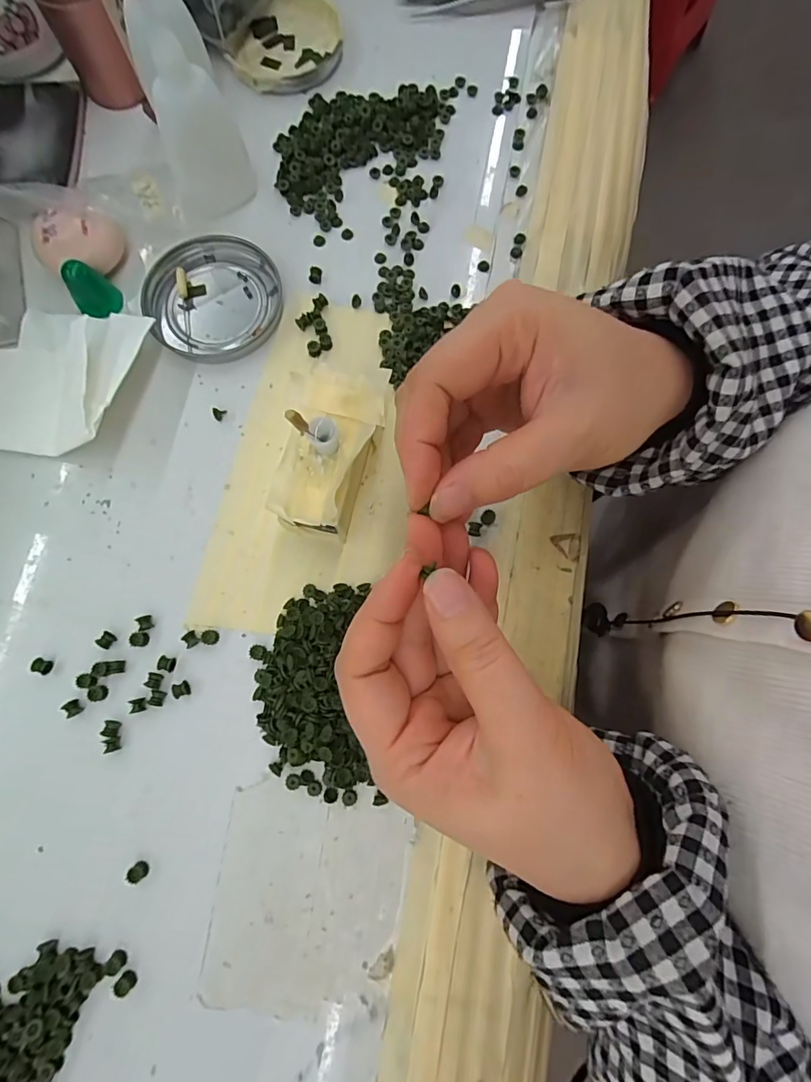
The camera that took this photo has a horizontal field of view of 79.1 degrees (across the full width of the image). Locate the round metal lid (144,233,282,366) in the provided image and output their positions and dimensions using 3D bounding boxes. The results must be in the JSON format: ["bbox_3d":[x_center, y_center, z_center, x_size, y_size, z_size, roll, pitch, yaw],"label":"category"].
[{"bbox_3d":[-0.112,-0.143,0.289,0.077,0.007,0.074,0,78,-1],"label":"round metal lid"}]

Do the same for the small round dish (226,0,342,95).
[{"bbox_3d":[-0.082,-0.335,0.332,0.071,0.012,0.080,37,79,6],"label":"small round dish"}]

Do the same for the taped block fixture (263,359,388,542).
[{"bbox_3d":[-0.038,-0.045,0.251,0.045,0.044,0.085,18,78,2],"label":"taped block fixture"}]

